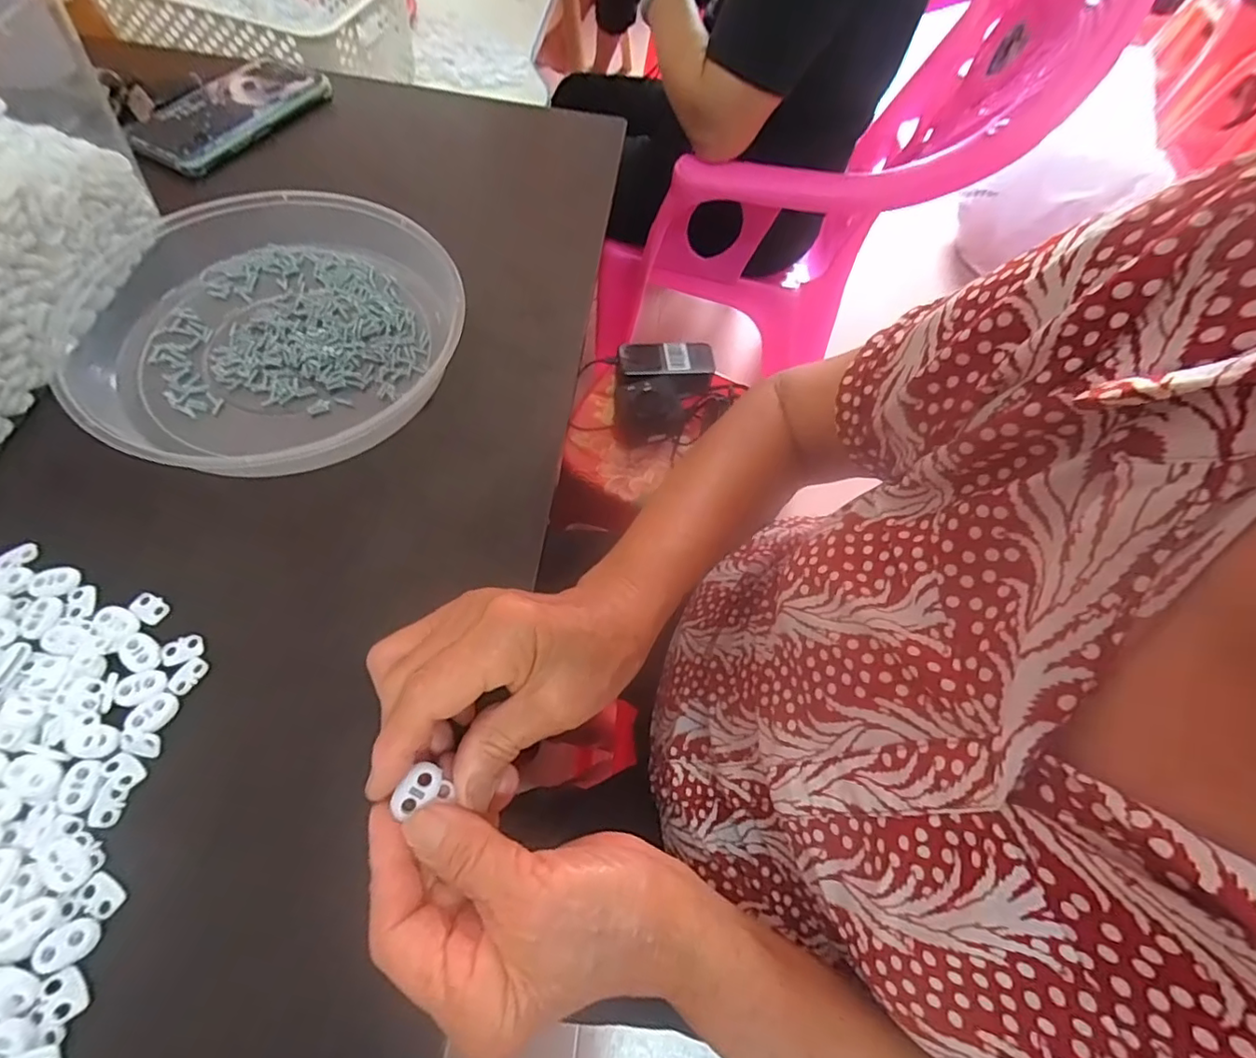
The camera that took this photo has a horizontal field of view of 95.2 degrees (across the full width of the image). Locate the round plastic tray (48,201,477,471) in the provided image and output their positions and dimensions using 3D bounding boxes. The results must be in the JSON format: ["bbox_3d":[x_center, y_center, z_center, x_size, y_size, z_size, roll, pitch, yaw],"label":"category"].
[{"bbox_3d":[-0.241,-0.138,0.381,0.245,0.044,0.228,3,62,-5],"label":"round plastic tray"}]

